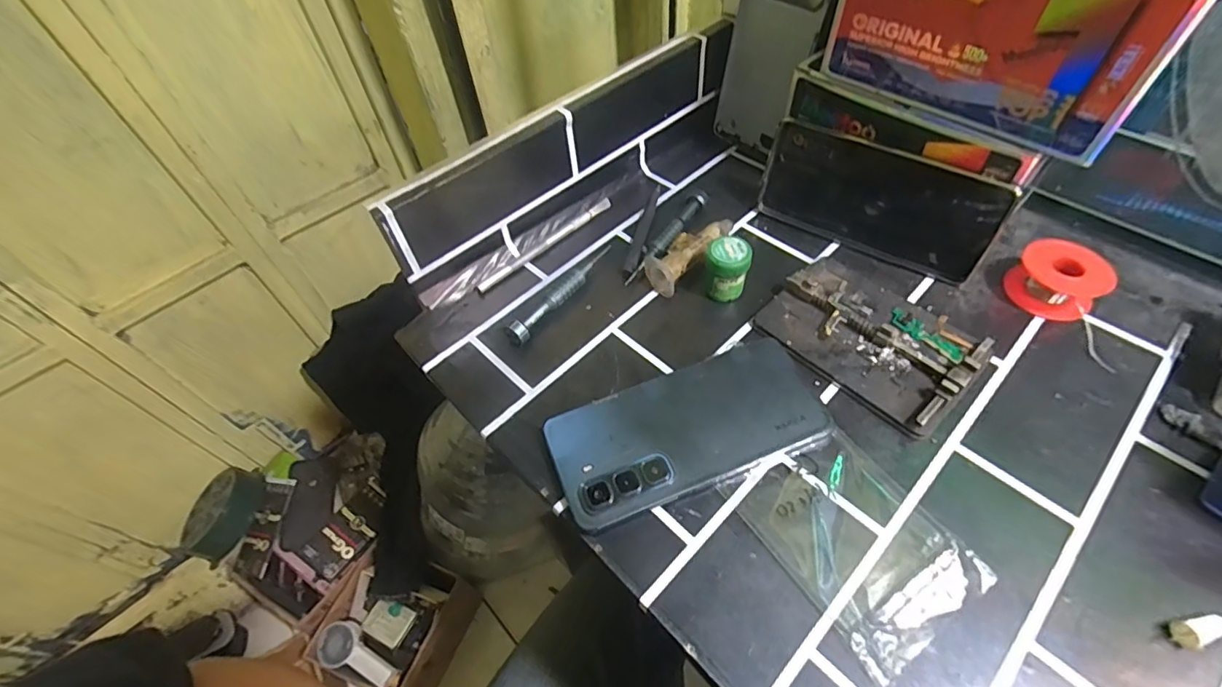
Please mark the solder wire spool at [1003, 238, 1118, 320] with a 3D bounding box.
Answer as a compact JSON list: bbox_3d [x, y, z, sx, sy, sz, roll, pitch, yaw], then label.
[{"bbox_3d":[0.308,-0.044,0.367,0.052,0.030,0.052,-2,54,3],"label":"solder wire spool"}]

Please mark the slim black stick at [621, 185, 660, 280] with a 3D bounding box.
[{"bbox_3d":[0.026,-0.095,0.437,0.010,0.007,0.111,9,55,11],"label":"slim black stick"}]

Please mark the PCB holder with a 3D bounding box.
[{"bbox_3d":[0.174,-0.008,0.356,0.092,0.018,0.129,-39,60,-21],"label":"PCB holder"}]

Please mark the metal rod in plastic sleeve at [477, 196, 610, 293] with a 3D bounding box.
[{"bbox_3d":[-0.052,-0.084,0.436,0.141,0.007,0.010,-39,60,-21],"label":"metal rod in plastic sleeve"}]

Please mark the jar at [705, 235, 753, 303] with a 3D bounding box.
[{"bbox_3d":[0.084,-0.052,0.384,0.029,0.041,0.028,-2,54,3],"label":"jar"}]

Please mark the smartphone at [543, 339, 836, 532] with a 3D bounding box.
[{"bbox_3d":[0.047,0.052,0.326,0.164,0.013,0.075,-20,55,-9],"label":"smartphone"}]

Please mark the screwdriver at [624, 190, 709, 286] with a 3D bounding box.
[{"bbox_3d":[0.046,-0.087,0.424,0.013,0.013,0.111,27,61,22],"label":"screwdriver"}]

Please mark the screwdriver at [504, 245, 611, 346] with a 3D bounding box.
[{"bbox_3d":[-0.036,-0.041,0.397,0.016,0.019,0.114,26,60,22],"label":"screwdriver"}]

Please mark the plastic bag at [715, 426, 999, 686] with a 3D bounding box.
[{"bbox_3d":[0.131,0.103,0.288,0.083,0.005,0.111,-30,57,-16],"label":"plastic bag"}]

